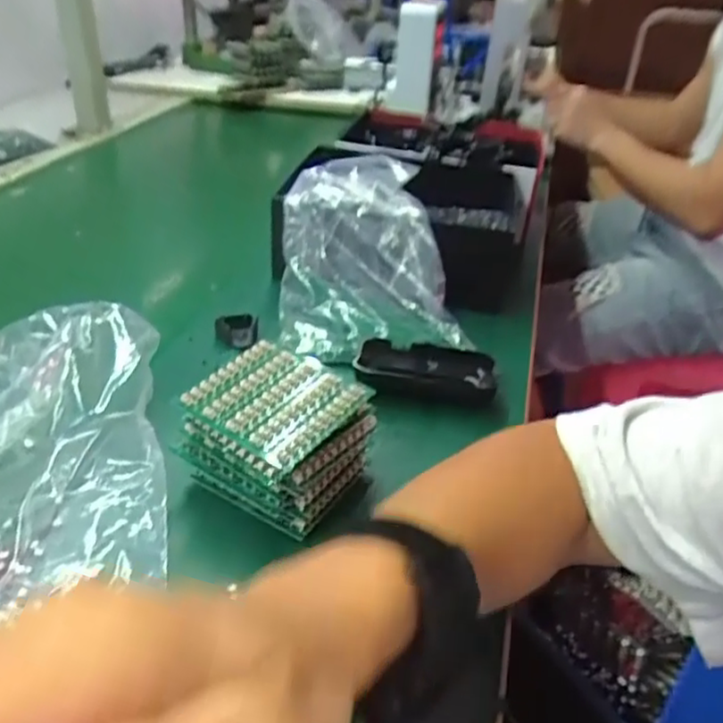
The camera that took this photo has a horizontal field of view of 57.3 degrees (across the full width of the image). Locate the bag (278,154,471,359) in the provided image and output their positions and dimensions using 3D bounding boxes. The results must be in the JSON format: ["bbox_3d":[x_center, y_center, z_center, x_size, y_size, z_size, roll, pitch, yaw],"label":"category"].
[{"bbox_3d":[-0.001,-0.102,0.601,0.149,0.112,0.189,-2,35,-8],"label":"bag"}]

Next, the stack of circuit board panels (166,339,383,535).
[{"bbox_3d":[-0.052,0.043,0.405,0.089,0.062,0.084,25,40,28],"label":"stack of circuit board panels"}]

